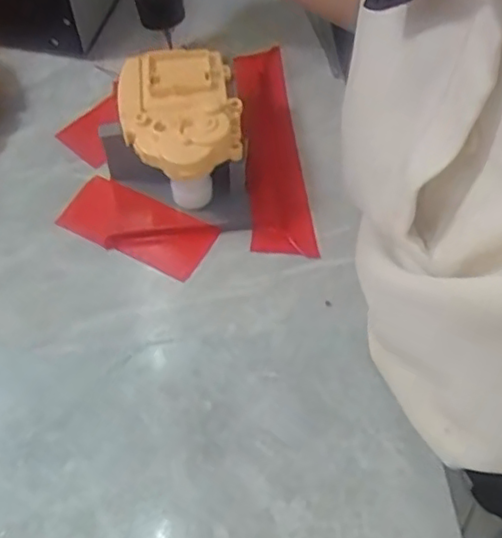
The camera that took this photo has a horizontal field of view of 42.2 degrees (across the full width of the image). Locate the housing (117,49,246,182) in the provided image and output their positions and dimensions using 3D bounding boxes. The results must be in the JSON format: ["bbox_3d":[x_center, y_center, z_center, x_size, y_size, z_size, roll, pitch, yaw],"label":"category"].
[{"bbox_3d":[-0.045,-0.100,0.407,0.072,0.024,0.097,-13,58,-7],"label":"housing"}]

